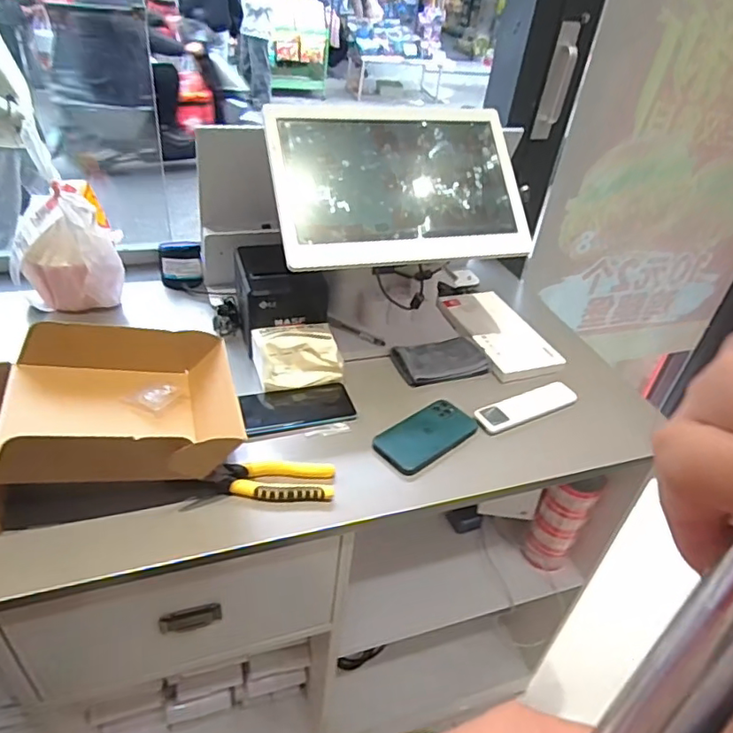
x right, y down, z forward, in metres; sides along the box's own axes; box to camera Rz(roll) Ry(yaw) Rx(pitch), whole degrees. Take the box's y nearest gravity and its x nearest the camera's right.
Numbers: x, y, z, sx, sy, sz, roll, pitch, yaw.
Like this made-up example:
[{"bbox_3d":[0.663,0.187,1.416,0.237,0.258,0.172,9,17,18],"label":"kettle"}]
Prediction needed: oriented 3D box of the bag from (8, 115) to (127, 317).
[{"bbox_3d":[-0.476,-0.207,0.897,0.154,0.222,0.112,4,37,-5],"label":"bag"}]

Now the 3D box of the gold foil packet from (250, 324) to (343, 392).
[{"bbox_3d":[-0.101,-0.016,0.830,0.125,0.057,0.085,-4,39,-15],"label":"gold foil packet"}]

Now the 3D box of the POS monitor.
[{"bbox_3d":[0.049,-0.273,0.835,0.375,0.035,0.249,-8,82,-17],"label":"POS monitor"}]

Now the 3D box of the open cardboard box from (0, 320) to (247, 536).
[{"bbox_3d":[-0.400,0.064,0.656,0.480,0.105,0.244,-6,39,-17],"label":"open cardboard box"}]

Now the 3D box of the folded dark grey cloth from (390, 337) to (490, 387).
[{"bbox_3d":[0.120,-0.011,0.894,0.148,0.007,0.088,-7,40,-18],"label":"folded dark grey cloth"}]

